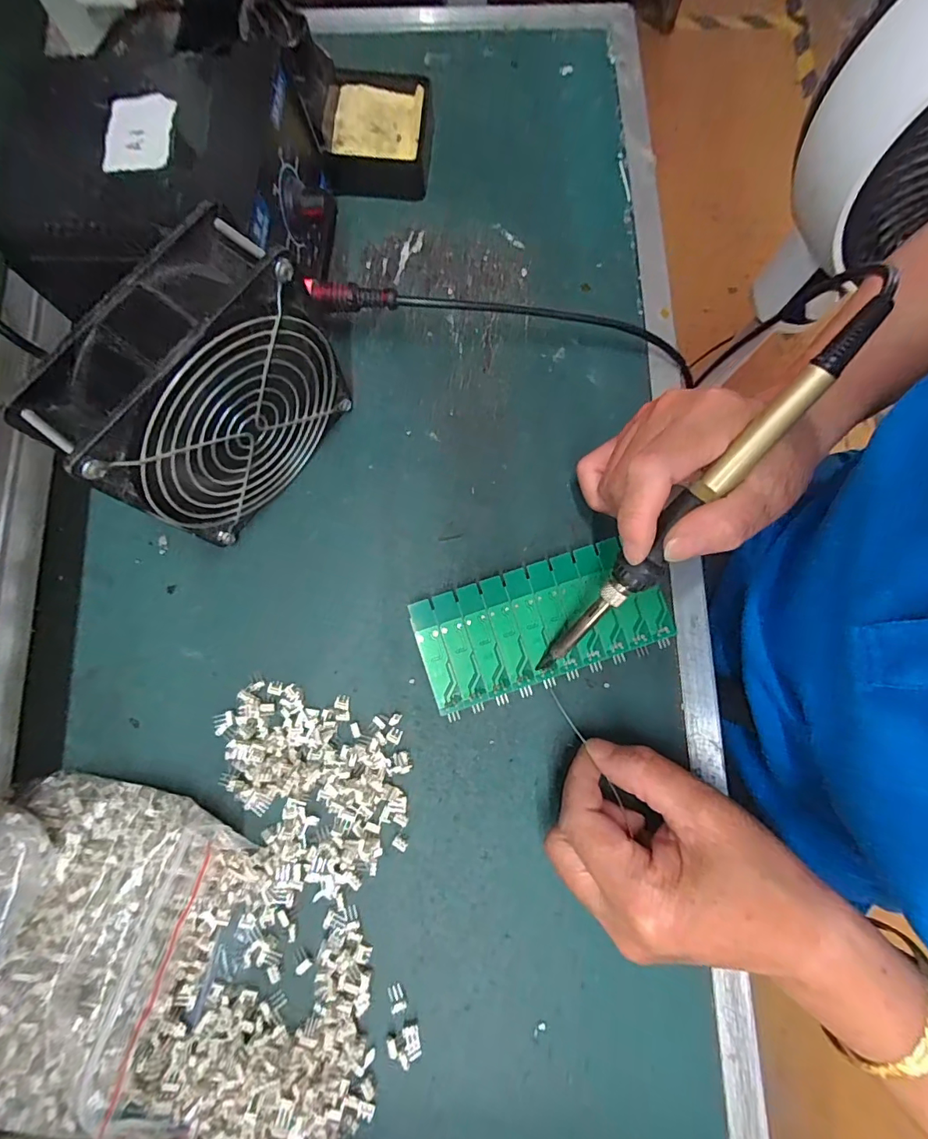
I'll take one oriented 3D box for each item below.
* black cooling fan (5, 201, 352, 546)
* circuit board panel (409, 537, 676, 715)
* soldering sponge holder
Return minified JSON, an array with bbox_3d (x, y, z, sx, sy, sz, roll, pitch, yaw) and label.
[{"bbox_3d":[-0.118,-0.077,0.239,0.045,0.120,0.114,35,81,5],"label":"black cooling fan"},{"bbox_3d":[0.044,0.029,0.277,0.135,0.013,0.062,-18,80,-4],"label":"circuit board panel"},{"bbox_3d":[-0.056,-0.288,0.325,0.067,0.027,0.073,-1,79,-1],"label":"soldering sponge holder"}]

